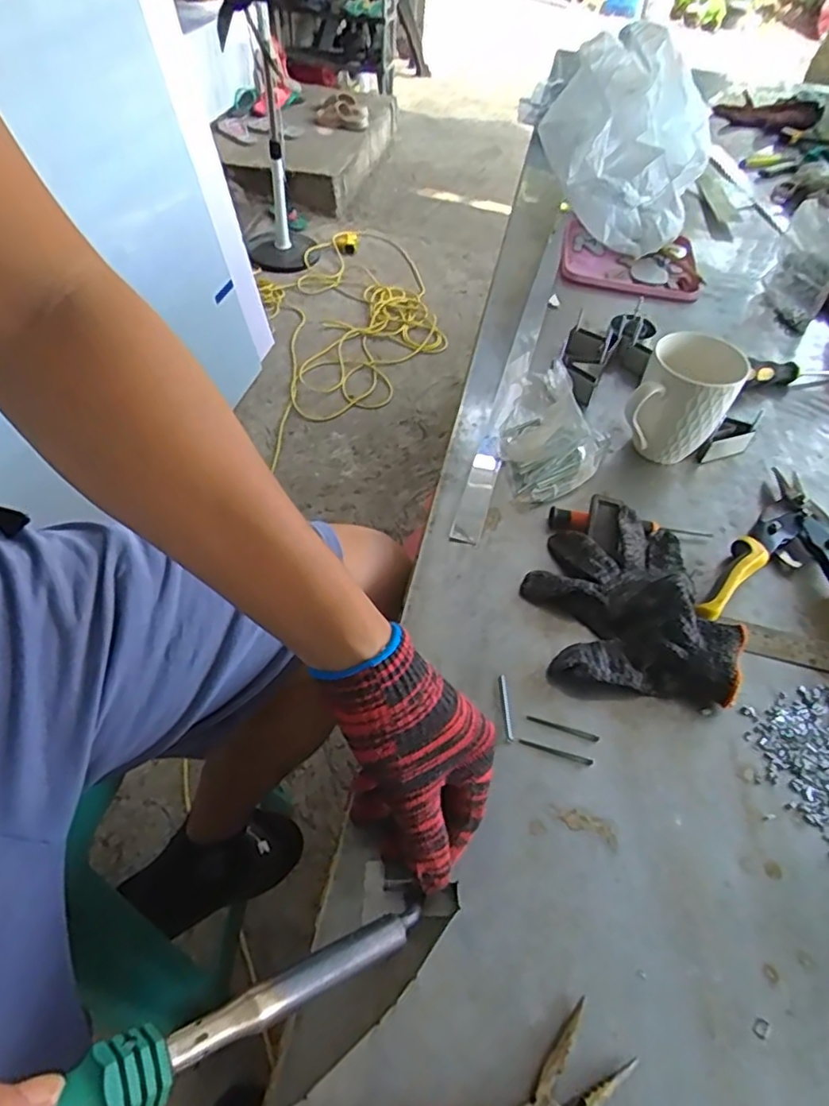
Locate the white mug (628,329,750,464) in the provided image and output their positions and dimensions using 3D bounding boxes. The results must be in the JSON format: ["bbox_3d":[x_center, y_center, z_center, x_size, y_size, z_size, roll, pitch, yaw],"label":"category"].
[{"bbox_3d":[0.252,-0.139,0.597,0.082,0.111,0.094,26,53,14],"label":"white mug"}]

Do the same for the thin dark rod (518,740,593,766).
[{"bbox_3d":[0.097,0.136,0.426,0.050,0.004,0.005,18,52,8],"label":"thin dark rod"}]

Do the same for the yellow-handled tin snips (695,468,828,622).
[{"bbox_3d":[0.328,0.001,0.537,0.156,0.034,0.217,18,52,9],"label":"yellow-handled tin snips"}]

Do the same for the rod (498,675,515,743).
[{"bbox_3d":[0.065,0.109,0.443,0.006,0.004,0.051,1,51,-5],"label":"rod"}]

